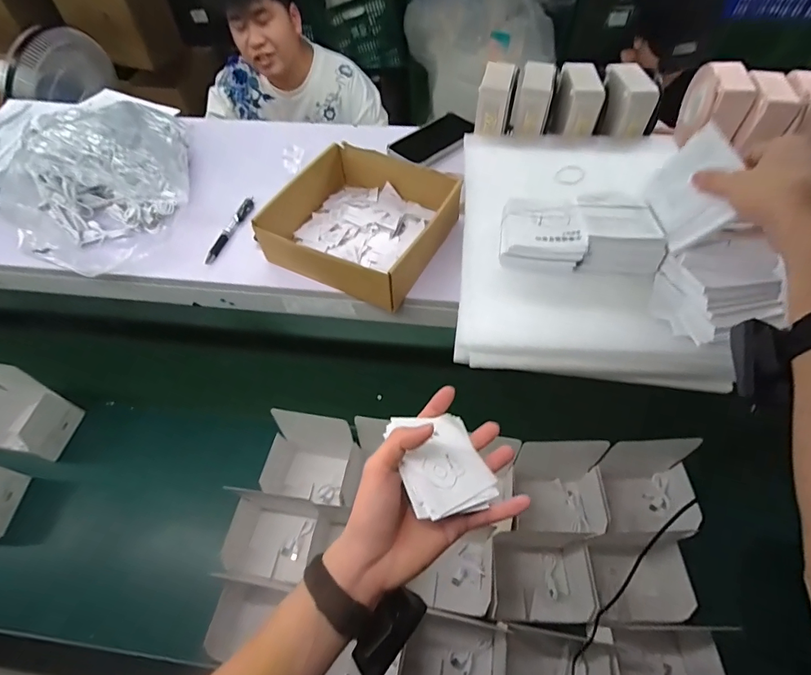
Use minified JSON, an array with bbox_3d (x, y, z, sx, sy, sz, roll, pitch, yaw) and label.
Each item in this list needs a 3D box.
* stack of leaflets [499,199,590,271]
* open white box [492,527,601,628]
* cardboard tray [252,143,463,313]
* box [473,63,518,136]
[{"bbox_3d":[0.154,-0.118,0.487,0.089,0.033,0.081,3,56,4],"label":"stack of leaflets"},{"bbox_3d":[0.230,0.408,0.718,0.169,0.098,0.119,2,55,4],"label":"open white box"},{"bbox_3d":[-0.054,-0.165,0.592,0.211,0.062,0.224,24,60,17],"label":"cardboard tray"},{"bbox_3d":[0.134,-0.353,0.632,0.049,0.068,0.079,11,56,9],"label":"box"}]

